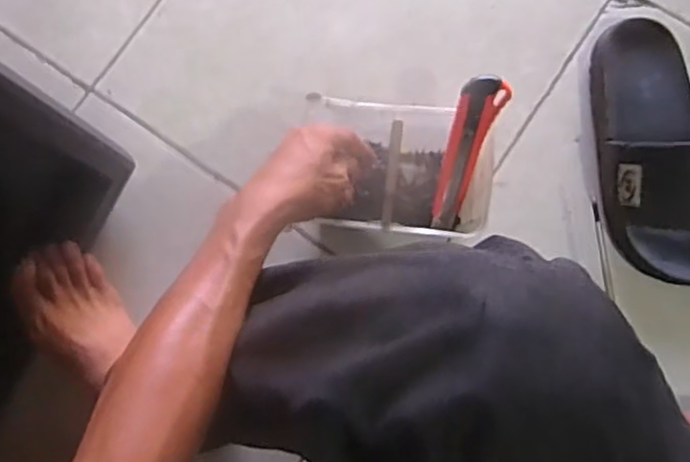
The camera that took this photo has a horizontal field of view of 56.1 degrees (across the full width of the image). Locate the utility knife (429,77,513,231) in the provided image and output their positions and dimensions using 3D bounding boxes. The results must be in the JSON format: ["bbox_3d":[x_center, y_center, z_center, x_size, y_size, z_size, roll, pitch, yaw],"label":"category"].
[{"bbox_3d":[0.109,-0.067,0.585,0.038,0.016,0.149,15,119,4],"label":"utility knife"}]

